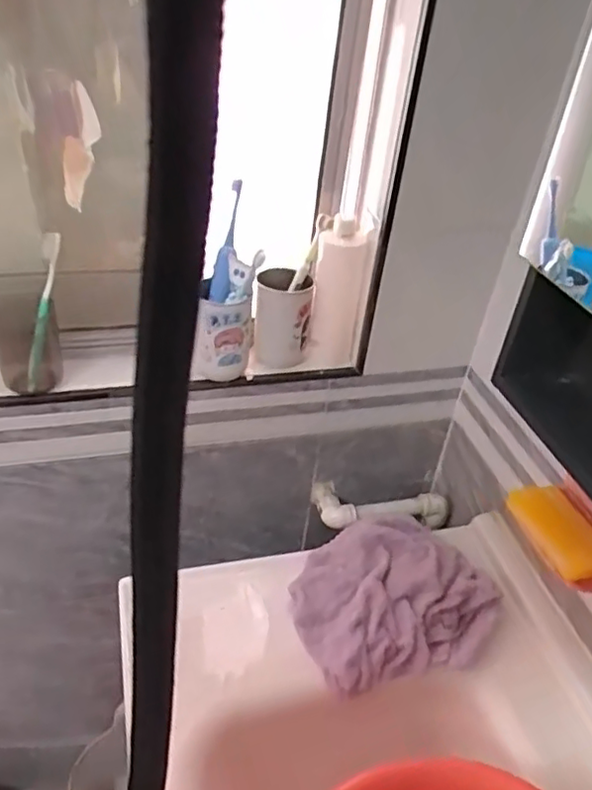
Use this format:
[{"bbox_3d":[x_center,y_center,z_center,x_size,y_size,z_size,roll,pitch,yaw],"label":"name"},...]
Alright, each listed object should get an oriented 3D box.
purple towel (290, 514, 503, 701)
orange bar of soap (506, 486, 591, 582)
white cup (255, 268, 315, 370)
[{"bbox_3d":[0.118,0.242,0.768,0.242,0.048,0.204,-11,41,-21],"label":"purple towel"},{"bbox_3d":[0.281,0.145,0.663,0.064,0.022,0.112,-10,40,-20],"label":"orange bar of soap"},{"bbox_3d":[-0.019,-0.103,0.874,0.074,0.121,0.071,4,38,-3],"label":"white cup"}]

